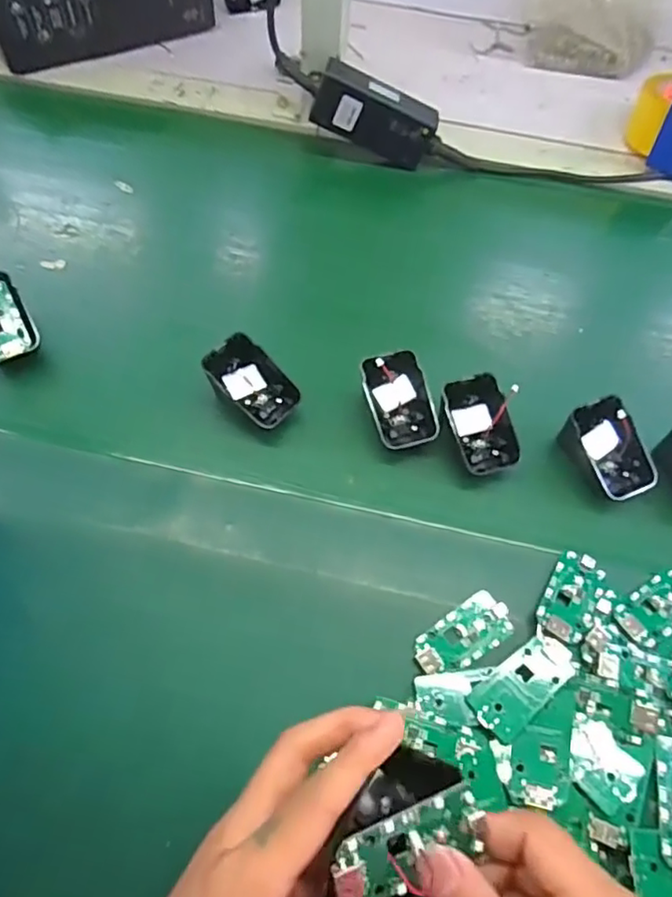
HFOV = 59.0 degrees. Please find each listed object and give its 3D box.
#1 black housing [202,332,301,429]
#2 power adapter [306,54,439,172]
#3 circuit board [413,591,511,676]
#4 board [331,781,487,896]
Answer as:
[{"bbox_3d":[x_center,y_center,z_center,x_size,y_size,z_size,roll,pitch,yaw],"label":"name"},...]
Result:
[{"bbox_3d":[-0.060,-0.047,0.429,0.061,0.031,0.045,37,66,18],"label":"black housing"},{"bbox_3d":[0.036,-0.312,0.561,0.115,0.053,0.037,20,61,-11],"label":"power adapter"},{"bbox_3d":[0.078,0.116,0.366,0.063,0.004,0.032,-31,66,-17],"label":"circuit board"},{"bbox_3d":[0.028,0.157,0.232,0.061,0.006,0.032,-10,93,-19],"label":"board"}]

